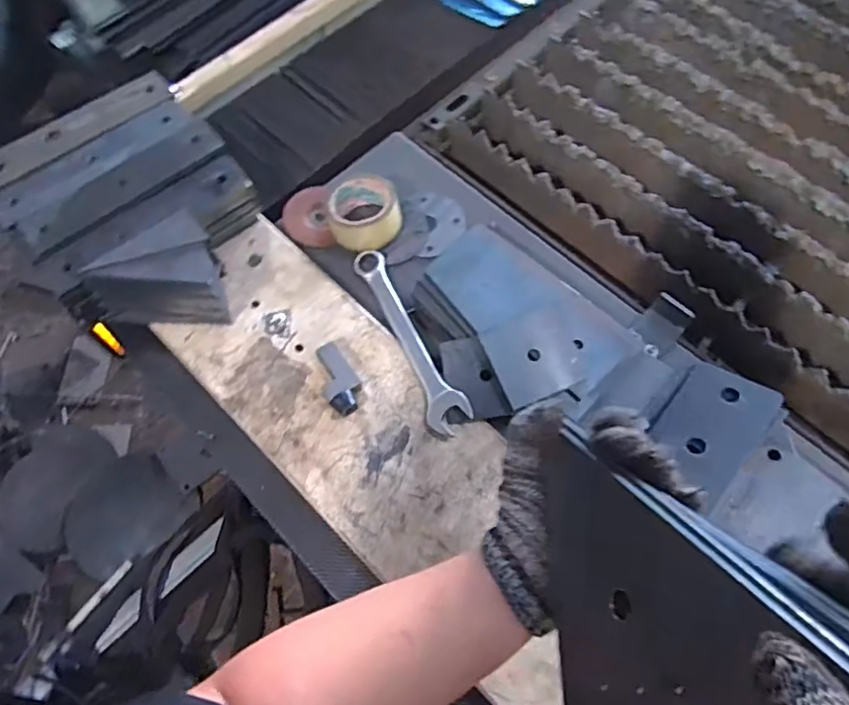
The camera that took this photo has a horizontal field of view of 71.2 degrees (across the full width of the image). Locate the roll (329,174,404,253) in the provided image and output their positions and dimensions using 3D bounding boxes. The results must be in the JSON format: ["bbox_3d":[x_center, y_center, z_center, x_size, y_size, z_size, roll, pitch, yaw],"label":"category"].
[{"bbox_3d":[-0.080,-0.194,0.808,0.098,0.044,0.108,-1,64,0],"label":"roll"}]

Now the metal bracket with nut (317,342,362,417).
[{"bbox_3d":[-0.105,0.032,0.709,0.042,0.034,0.090,-30,68,-11],"label":"metal bracket with nut"}]

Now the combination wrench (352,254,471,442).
[{"bbox_3d":[-0.025,-0.024,0.747,0.050,0.013,0.283,-35,60,7],"label":"combination wrench"}]

